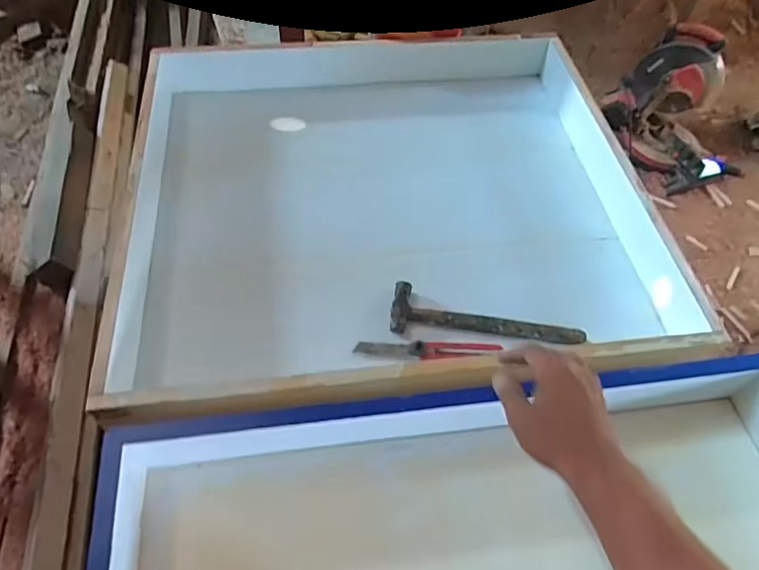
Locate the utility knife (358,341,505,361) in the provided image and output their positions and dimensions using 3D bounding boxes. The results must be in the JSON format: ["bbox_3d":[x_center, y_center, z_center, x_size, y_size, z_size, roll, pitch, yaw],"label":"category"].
[{"bbox_3d":[0.066,0.087,0.737,0.192,0.019,0.028,0,56,-3],"label":"utility knife"}]

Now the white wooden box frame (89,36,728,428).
[{"bbox_3d":[0.009,-0.142,0.903,0.768,0.164,0.730,-5,55,-8],"label":"white wooden box frame"}]

